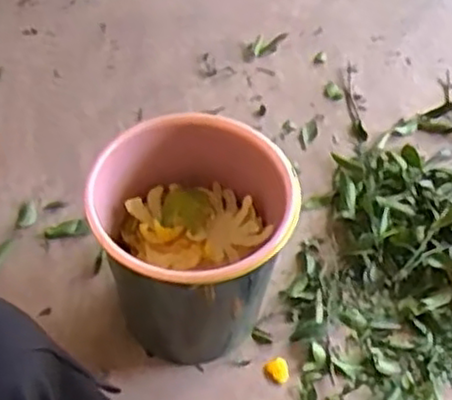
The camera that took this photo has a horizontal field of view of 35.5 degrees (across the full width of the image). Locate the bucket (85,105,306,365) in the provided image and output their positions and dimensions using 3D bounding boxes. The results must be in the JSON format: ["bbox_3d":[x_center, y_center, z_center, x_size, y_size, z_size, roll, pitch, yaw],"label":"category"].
[{"bbox_3d":[-0.038,0.061,0.832,0.208,0.262,0.203,1,52,-1],"label":"bucket"}]

